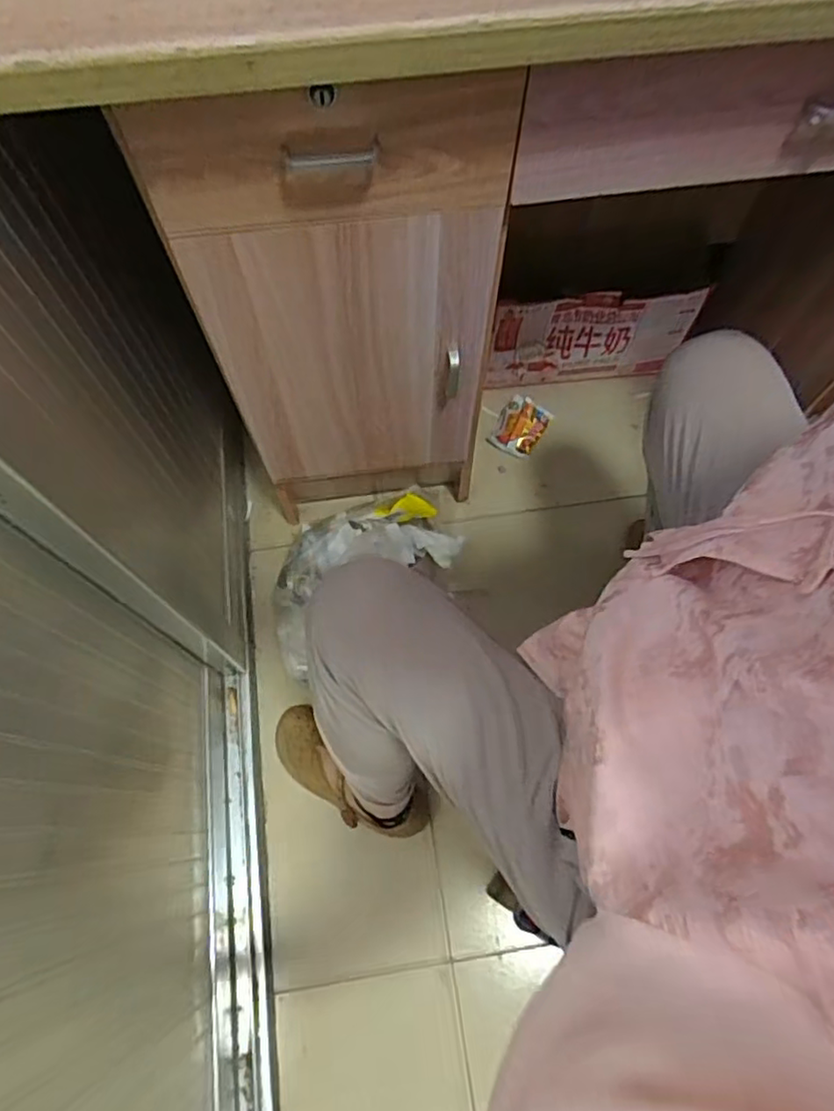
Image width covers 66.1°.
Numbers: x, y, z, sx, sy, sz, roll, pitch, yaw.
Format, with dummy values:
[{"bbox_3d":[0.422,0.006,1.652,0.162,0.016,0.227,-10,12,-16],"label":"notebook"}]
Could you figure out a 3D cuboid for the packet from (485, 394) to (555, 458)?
[{"bbox_3d":[0.175,-0.219,1.083,0.079,0.027,0.102,28,71,11],"label":"packet"}]

